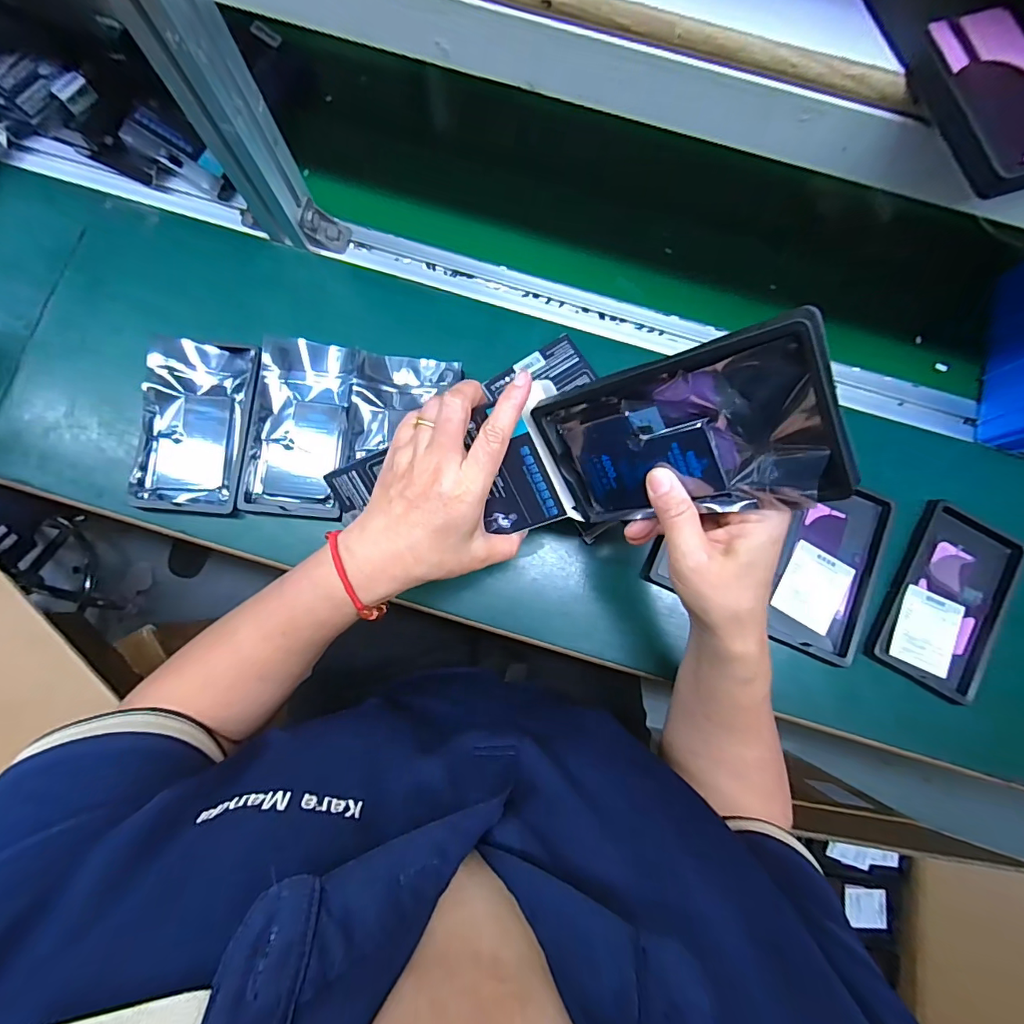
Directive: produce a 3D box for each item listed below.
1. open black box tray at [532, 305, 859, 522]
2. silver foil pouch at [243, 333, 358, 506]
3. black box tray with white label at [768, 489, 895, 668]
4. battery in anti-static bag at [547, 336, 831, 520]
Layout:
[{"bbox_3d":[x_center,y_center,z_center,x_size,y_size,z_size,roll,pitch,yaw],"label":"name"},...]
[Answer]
[{"bbox_3d":[0.092,-0.041,0.268,0.018,0.159,0.093,-43,113,-36],"label":"open black box tray"},{"bbox_3d":[-0.194,-0.082,0.431,0.084,0.023,0.151,7,80,-1],"label":"silver foil pouch"},{"bbox_3d":[0.289,0.053,0.427,0.078,0.020,0.155,23,80,2],"label":"black box tray with white label"},{"bbox_3d":[0.095,-0.038,0.272,0.019,0.147,0.081,-41,111,-37],"label":"battery in anti-static bag"}]

